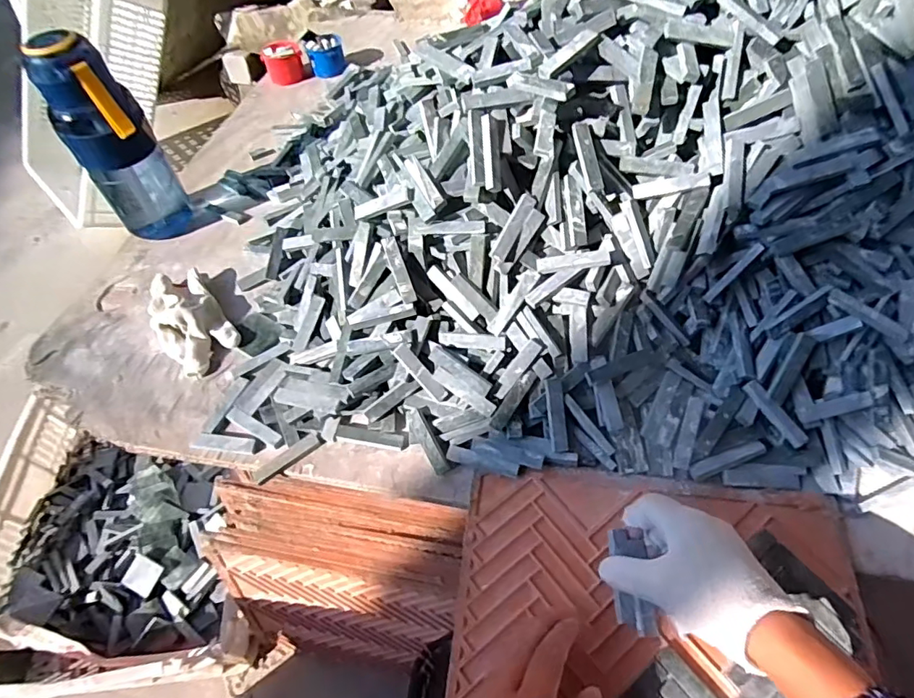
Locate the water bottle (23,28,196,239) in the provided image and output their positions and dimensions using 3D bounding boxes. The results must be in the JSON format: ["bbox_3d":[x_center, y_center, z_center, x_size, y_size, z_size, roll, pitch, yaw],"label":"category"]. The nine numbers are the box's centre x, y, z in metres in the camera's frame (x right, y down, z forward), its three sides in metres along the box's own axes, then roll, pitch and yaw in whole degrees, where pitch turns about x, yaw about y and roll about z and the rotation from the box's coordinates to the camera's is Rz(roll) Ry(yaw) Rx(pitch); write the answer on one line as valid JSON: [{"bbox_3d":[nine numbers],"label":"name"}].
[{"bbox_3d":[-0.358,-0.210,0.557,0.076,0.215,0.066,-32,59,-18],"label":"water bottle"}]

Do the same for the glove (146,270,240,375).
[{"bbox_3d":[-0.279,-0.034,0.543,0.066,0.033,0.131,-33,59,-19],"label":"glove"}]

